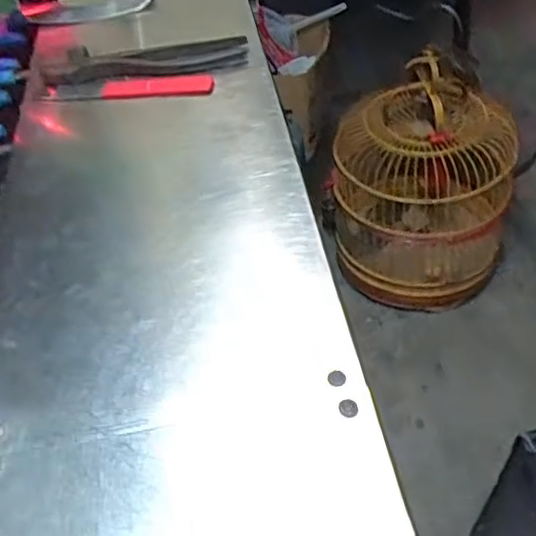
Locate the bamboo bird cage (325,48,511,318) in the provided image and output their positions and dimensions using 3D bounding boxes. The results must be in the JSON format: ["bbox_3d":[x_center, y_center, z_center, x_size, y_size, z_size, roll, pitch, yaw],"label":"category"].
[{"bbox_3d":[0.288,-0.159,1.246,0.334,0.408,0.277,-1,46,5],"label":"bamboo bird cage"}]

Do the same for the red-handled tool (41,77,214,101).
[{"bbox_3d":[-0.127,-0.165,0.591,0.158,0.008,0.025,0,46,8],"label":"red-handled tool"}]

